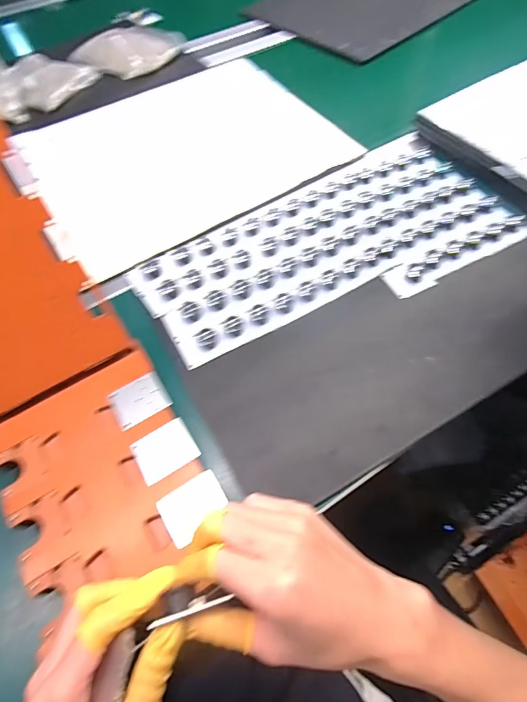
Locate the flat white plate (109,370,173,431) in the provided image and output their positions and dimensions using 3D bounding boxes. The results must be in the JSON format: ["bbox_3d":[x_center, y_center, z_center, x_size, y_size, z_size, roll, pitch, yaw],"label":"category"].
[{"bbox_3d":[-0.123,0.049,0.387,0.051,0.004,0.043,-28,63,-14],"label":"flat white plate"}]

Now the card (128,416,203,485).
[{"bbox_3d":[-0.091,0.091,0.358,0.053,0.008,0.044,-29,63,-14],"label":"card"}]

